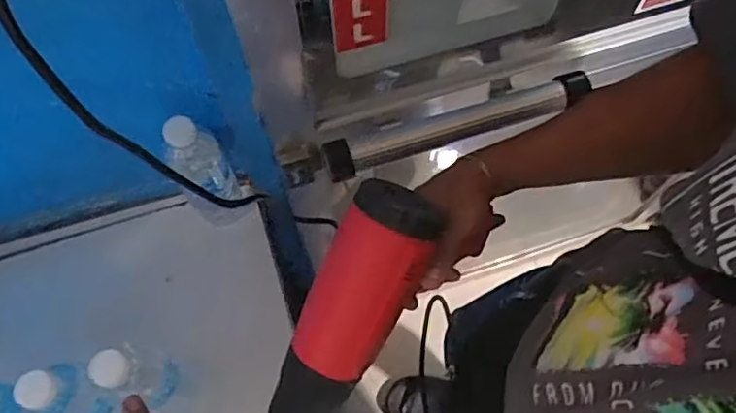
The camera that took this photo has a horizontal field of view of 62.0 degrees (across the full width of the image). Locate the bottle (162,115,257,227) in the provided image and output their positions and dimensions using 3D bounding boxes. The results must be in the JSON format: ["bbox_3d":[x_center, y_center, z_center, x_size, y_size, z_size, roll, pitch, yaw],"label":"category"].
[{"bbox_3d":[-0.189,-0.037,0.709,0.065,0.208,0.060,-31,72,-12],"label":"bottle"}]

